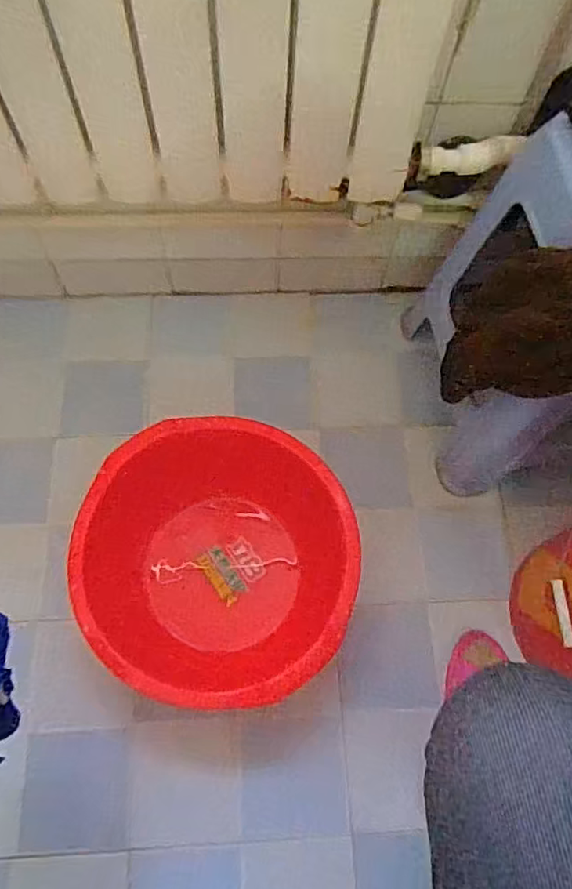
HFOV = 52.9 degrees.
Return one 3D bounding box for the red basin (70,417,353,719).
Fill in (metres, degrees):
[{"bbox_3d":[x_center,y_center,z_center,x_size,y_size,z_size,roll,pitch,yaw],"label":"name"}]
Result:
[{"bbox_3d":[-0.098,0.175,0.838,0.371,0.200,0.360,1,68,-3],"label":"red basin"}]

